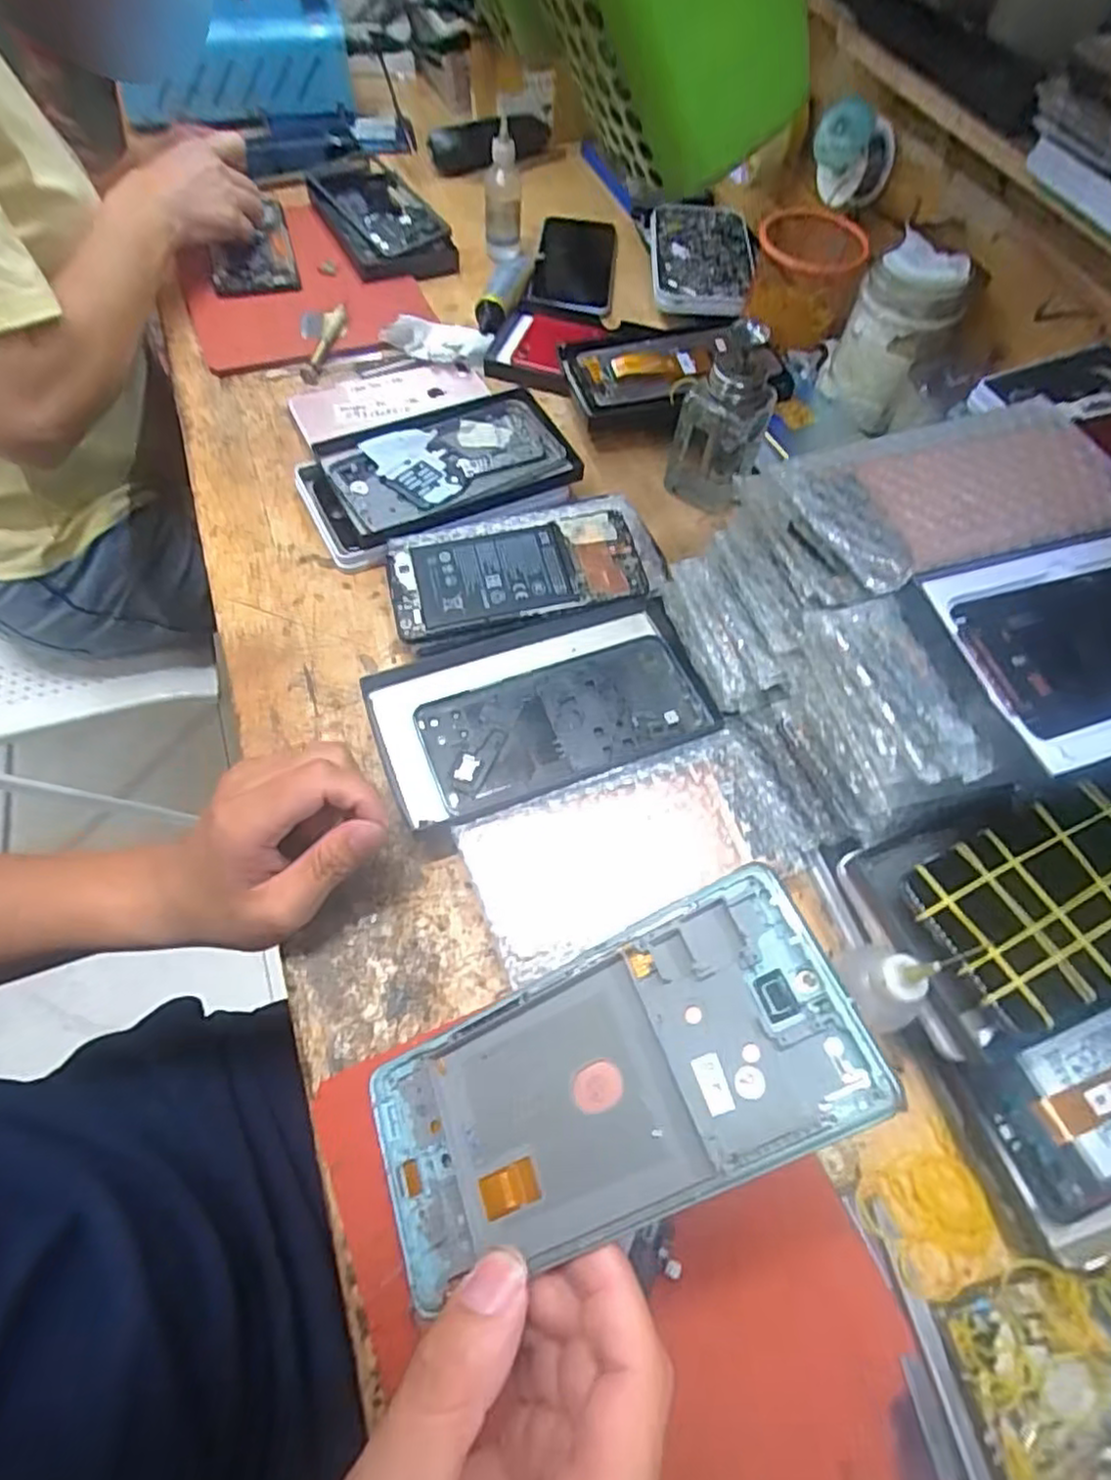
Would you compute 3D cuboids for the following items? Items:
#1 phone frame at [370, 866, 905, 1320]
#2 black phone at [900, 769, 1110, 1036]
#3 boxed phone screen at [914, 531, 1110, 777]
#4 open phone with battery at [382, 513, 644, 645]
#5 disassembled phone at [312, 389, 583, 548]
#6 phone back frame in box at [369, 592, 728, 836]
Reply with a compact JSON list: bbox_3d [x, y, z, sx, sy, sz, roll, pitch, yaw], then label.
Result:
[{"bbox_3d":[0.013,0.107,0.213,0.156,0.006,0.071,-32,58,13],"label":"phone frame"},{"bbox_3d":[0.237,0.062,0.308,0.155,0.011,0.074,-22,65,-15],"label":"black phone"},{"bbox_3d":[0.243,-0.048,0.294,0.158,0.012,0.094,-17,63,-13],"label":"boxed phone screen"},{"bbox_3d":[-0.025,-0.110,0.459,0.163,0.012,0.071,-11,65,-7],"label":"open phone with battery"},{"bbox_3d":[-0.078,-0.206,0.515,0.176,0.019,0.102,-22,67,-12],"label":"disassembled phone"},{"bbox_3d":[-0.007,-0.020,0.418,0.192,0.019,0.111,-18,66,-10],"label":"phone back frame in box"}]

